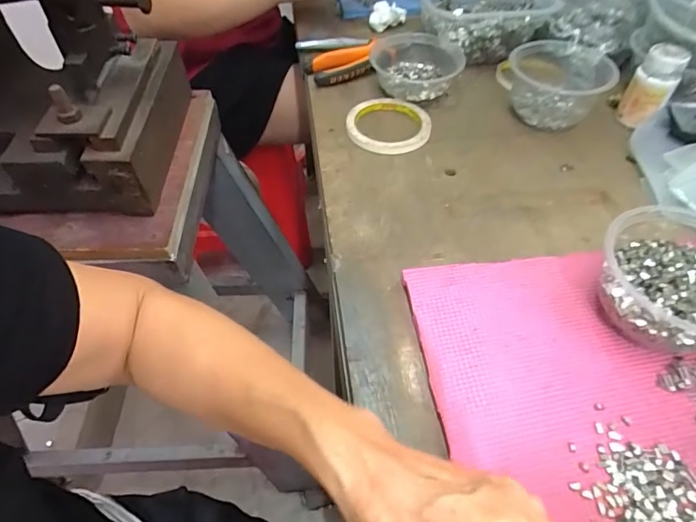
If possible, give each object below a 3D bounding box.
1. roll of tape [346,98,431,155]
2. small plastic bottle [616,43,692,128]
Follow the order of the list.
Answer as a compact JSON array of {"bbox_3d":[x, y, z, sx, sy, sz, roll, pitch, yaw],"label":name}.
[{"bbox_3d":[0.048,-0.159,0.545,0.095,0.018,0.095,0,51,-1],"label":"roll of tape"},{"bbox_3d":[0.344,-0.197,0.526,0.045,0.077,0.042,29,56,21],"label":"small plastic bottle"}]

